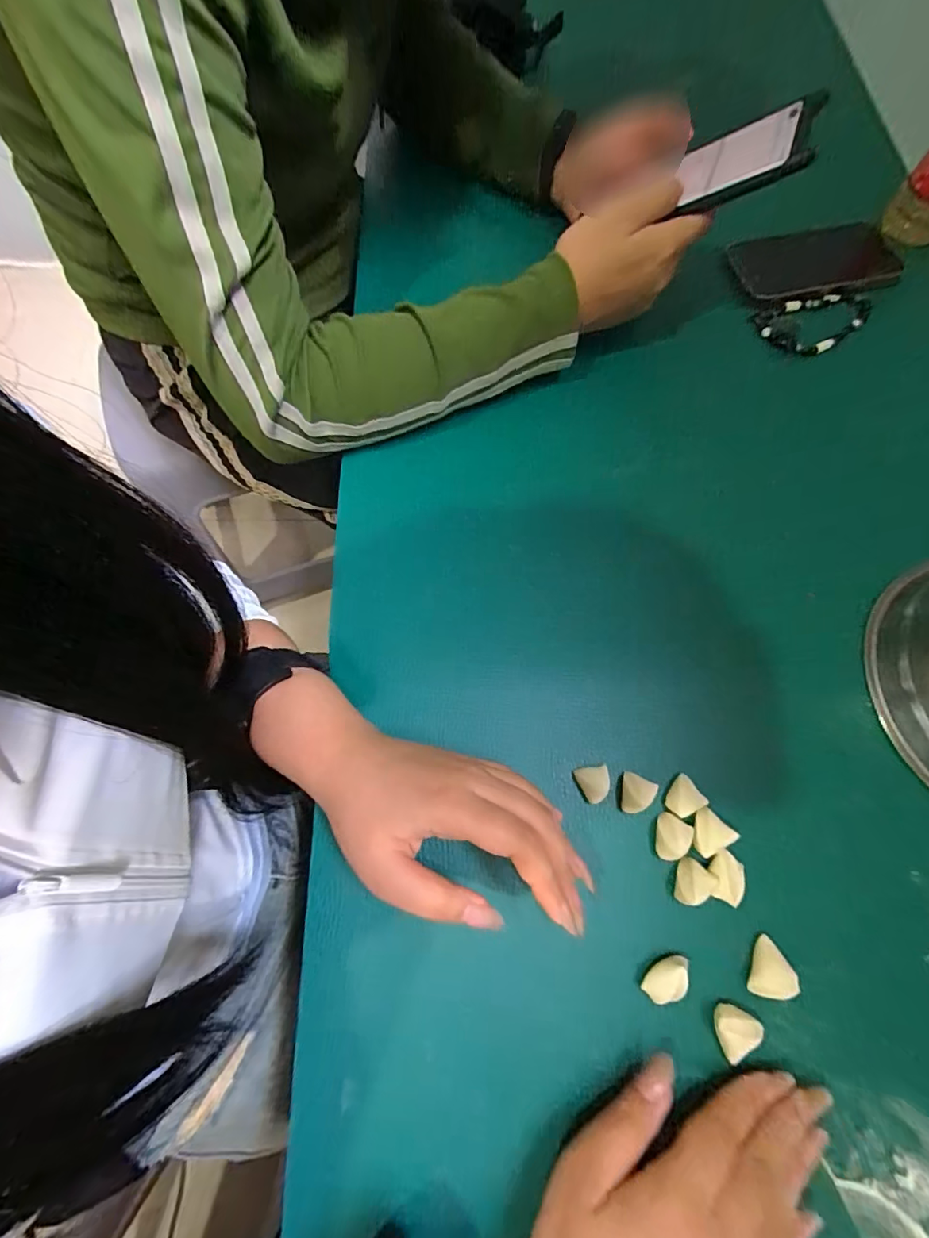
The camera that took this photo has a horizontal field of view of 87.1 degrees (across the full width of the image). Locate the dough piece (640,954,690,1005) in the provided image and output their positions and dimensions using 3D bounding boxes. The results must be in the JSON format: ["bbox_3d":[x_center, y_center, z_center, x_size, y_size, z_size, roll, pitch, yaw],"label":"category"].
[{"bbox_3d":[0.115,0.204,0.277,0.029,0.014,0.018,-41,76,-13],"label":"dough piece"}]

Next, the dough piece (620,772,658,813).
[{"bbox_3d":[0.112,0.113,0.314,0.021,0.007,0.024,12,71,3],"label":"dough piece"}]

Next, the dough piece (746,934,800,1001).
[{"bbox_3d":[0.177,0.203,0.280,0.022,0.011,0.029,28,73,9],"label":"dough piece"}]

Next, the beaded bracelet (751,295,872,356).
[{"bbox_3d":[0.324,-0.278,0.452,0.112,0.005,0.063,-29,74,-10],"label":"beaded bracelet"}]

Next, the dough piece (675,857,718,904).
[{"bbox_3d":[0.137,0.160,0.293,0.020,0.012,0.024,32,73,10],"label":"dough piece"}]

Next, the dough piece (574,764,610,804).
[{"bbox_3d":[0.083,0.106,0.314,0.020,0.014,0.021,-13,71,-5],"label":"dough piece"}]

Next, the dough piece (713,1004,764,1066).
[{"bbox_3d":[0.150,0.227,0.270,0.024,0.010,0.024,0,71,-1],"label":"dough piece"}]

